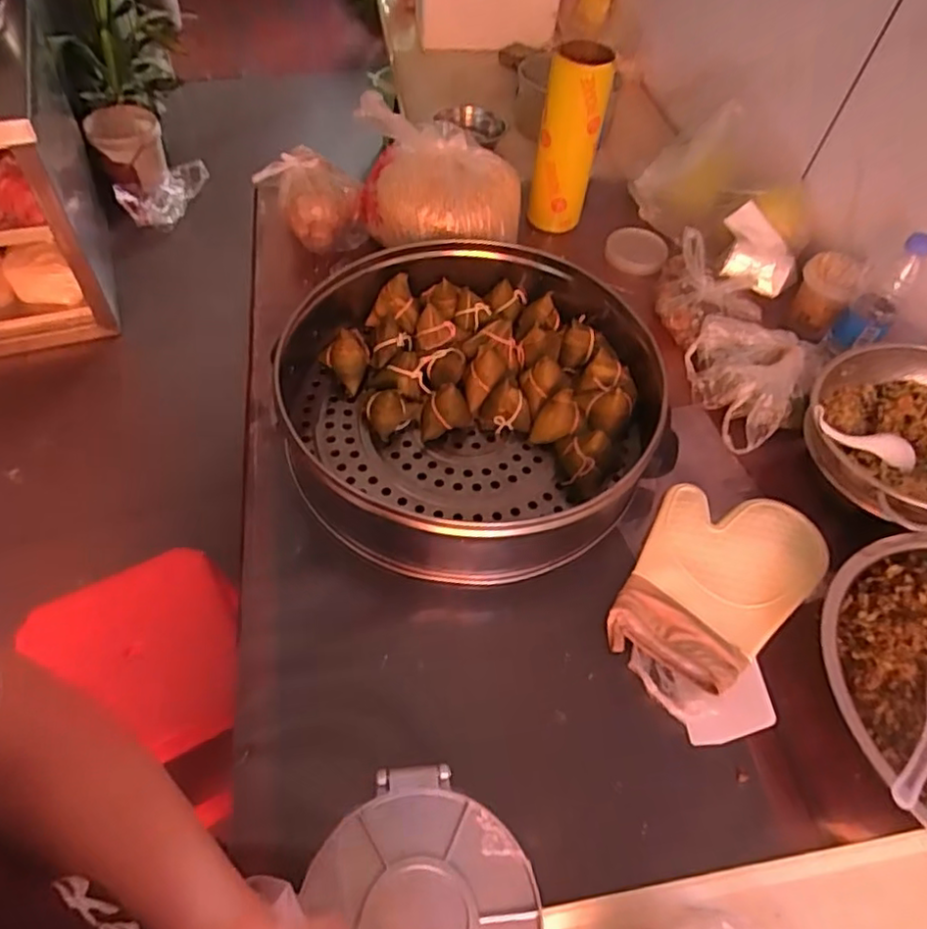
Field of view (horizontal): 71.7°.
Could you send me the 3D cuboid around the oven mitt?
[{"bbox_3d":[0.293,0.125,0.718,0.180,0.028,0.263,28,56,14],"label":"oven mitt"}]

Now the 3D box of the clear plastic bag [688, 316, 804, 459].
[{"bbox_3d":[0.372,-0.118,0.872,0.148,0.086,0.164,28,56,14],"label":"clear plastic bag"}]

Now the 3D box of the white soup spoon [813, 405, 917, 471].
[{"bbox_3d":[0.465,-0.031,0.750,0.163,0.030,0.046,16,53,-17],"label":"white soup spoon"}]

